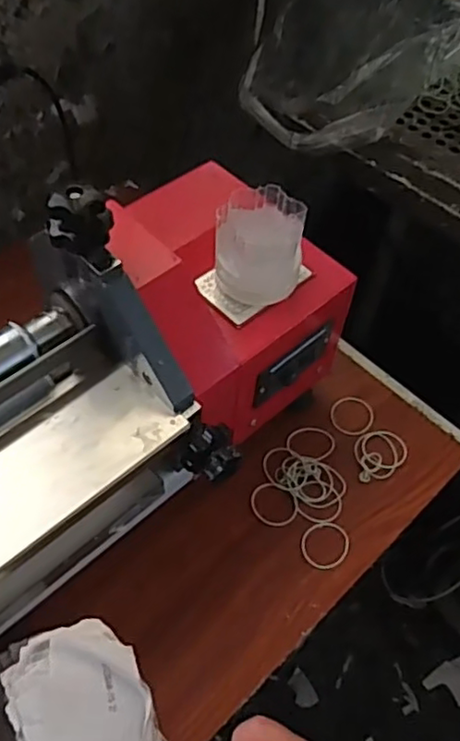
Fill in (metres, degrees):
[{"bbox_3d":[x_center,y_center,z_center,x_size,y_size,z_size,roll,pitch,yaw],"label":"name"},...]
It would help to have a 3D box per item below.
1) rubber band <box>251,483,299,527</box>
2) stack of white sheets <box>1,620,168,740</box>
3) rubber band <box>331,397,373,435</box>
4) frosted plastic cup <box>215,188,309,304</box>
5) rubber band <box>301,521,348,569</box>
[{"bbox_3d":[0.045,0.138,0.657,0.049,0.004,0.045,1,56,-2],"label":"rubber band"},{"bbox_3d":[-0.072,0.223,0.357,0.076,0.034,0.157,-22,63,-17],"label":"stack of white sheets"},{"bbox_3d":[0.137,0.051,0.717,0.047,0.004,0.047,-1,63,1],"label":"rubber band"},{"bbox_3d":[0.026,-0.112,0.553,0.073,0.072,0.084,7,56,2],"label":"frosted plastic cup"},{"bbox_3d":[0.095,0.174,0.635,0.046,0.004,0.048,1,56,-2],"label":"rubber band"}]

